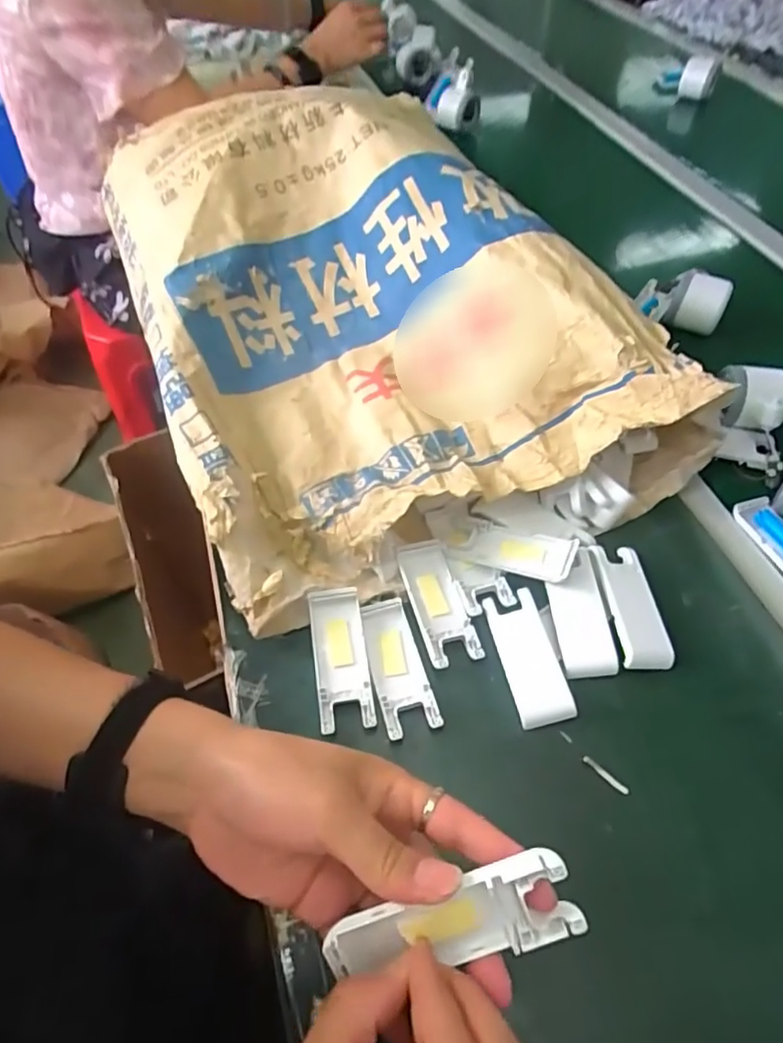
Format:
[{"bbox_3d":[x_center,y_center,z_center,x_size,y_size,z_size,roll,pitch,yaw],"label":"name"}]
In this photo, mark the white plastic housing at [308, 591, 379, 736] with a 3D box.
[{"bbox_3d":[-0.038,0.097,0.430,0.039,0.012,0.101,-9,54,-4],"label":"white plastic housing"}]

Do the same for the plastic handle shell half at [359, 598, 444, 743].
[{"bbox_3d":[0.004,0.106,0.435,0.037,0.011,0.100,-13,55,-7],"label":"plastic handle shell half"}]

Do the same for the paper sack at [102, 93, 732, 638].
[{"bbox_3d":[-0.046,-0.235,0.579,0.405,0.121,0.630,-22,56,-14],"label":"paper sack"}]

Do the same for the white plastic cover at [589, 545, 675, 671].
[{"bbox_3d":[0.182,0.062,0.448,0.039,0.010,0.100,-5,54,-2],"label":"white plastic cover"}]

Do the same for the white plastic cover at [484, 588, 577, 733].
[{"bbox_3d":[0.099,0.099,0.434,0.038,0.012,0.098,-11,54,-6],"label":"white plastic cover"}]

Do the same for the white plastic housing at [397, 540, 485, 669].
[{"bbox_3d":[0.035,0.062,0.460,0.041,0.012,0.103,-15,55,-9],"label":"white plastic housing"}]

